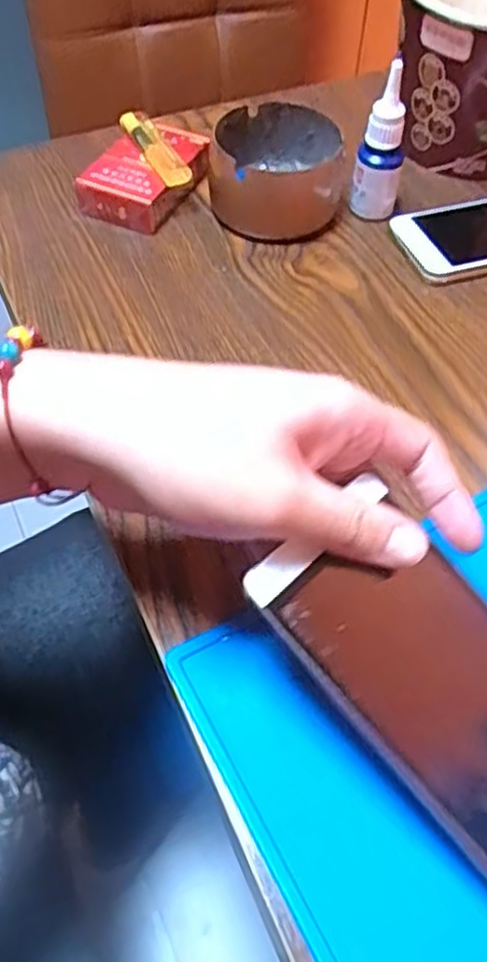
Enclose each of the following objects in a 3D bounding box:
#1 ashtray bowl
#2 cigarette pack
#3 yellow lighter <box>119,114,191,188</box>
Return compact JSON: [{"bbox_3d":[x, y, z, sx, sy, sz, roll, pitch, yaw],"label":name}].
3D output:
[{"bbox_3d":[0.023,-0.205,0.471,0.087,0.047,0.083,1,55,-1],"label":"ashtray bowl"},{"bbox_3d":[-0.066,-0.208,0.483,0.057,0.025,0.082,21,57,13],"label":"cigarette pack"},{"bbox_3d":[-0.058,-0.221,0.473,0.021,0.013,0.076,-22,58,-17],"label":"yellow lighter"}]

